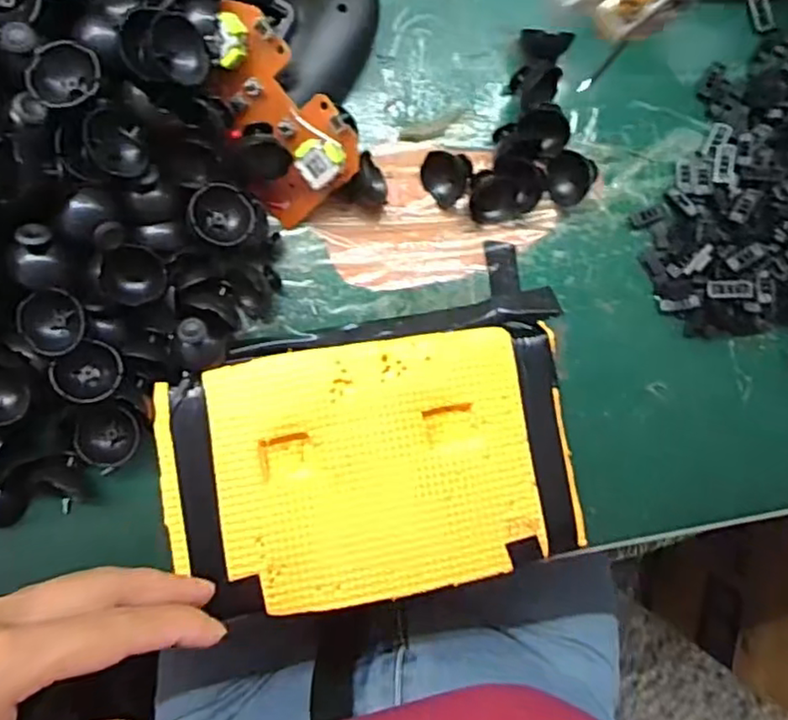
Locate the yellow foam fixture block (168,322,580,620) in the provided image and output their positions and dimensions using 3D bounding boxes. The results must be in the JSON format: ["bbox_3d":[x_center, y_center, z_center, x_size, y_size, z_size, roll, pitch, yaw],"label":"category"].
[{"bbox_3d":[-0.009,0.053,0.316,0.189,0.020,0.119,-8,91,-6],"label":"yellow foam fixture block"}]

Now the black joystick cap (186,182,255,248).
[{"bbox_3d":[-0.077,-0.065,0.292,0.027,0.017,0.028,0,90,-6],"label":"black joystick cap"}]

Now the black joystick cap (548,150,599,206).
[{"bbox_3d":[0.088,-0.092,0.328,0.023,0.014,0.023,26,87,-6],"label":"black joystick cap"}]

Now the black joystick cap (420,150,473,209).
[{"bbox_3d":[0.025,-0.093,0.326,0.023,0.012,0.024,0,90,-6],"label":"black joystick cap"}]

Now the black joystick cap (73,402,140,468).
[{"bbox_3d":[-0.130,0.034,0.297,0.027,0.012,0.029,0,90,-6],"label":"black joystick cap"}]

